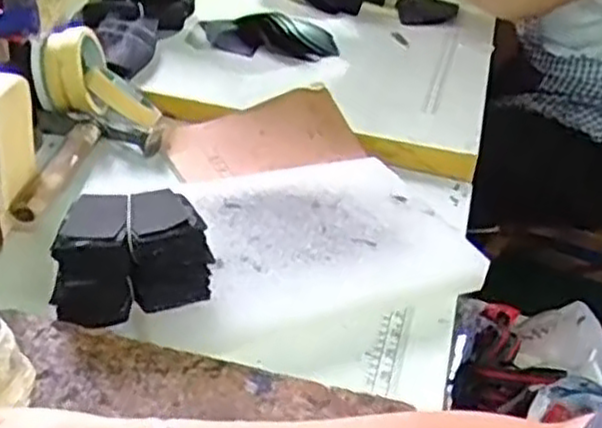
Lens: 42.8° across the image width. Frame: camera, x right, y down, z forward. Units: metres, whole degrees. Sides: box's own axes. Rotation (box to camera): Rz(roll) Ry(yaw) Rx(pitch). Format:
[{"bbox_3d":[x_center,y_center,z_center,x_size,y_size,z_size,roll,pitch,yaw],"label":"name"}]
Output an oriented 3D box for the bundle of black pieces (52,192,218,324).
[{"bbox_3d":[-0.126,0.028,0.571,0.110,0.066,0.069,-4,34,-18],"label":"bundle of black pieces"}]

